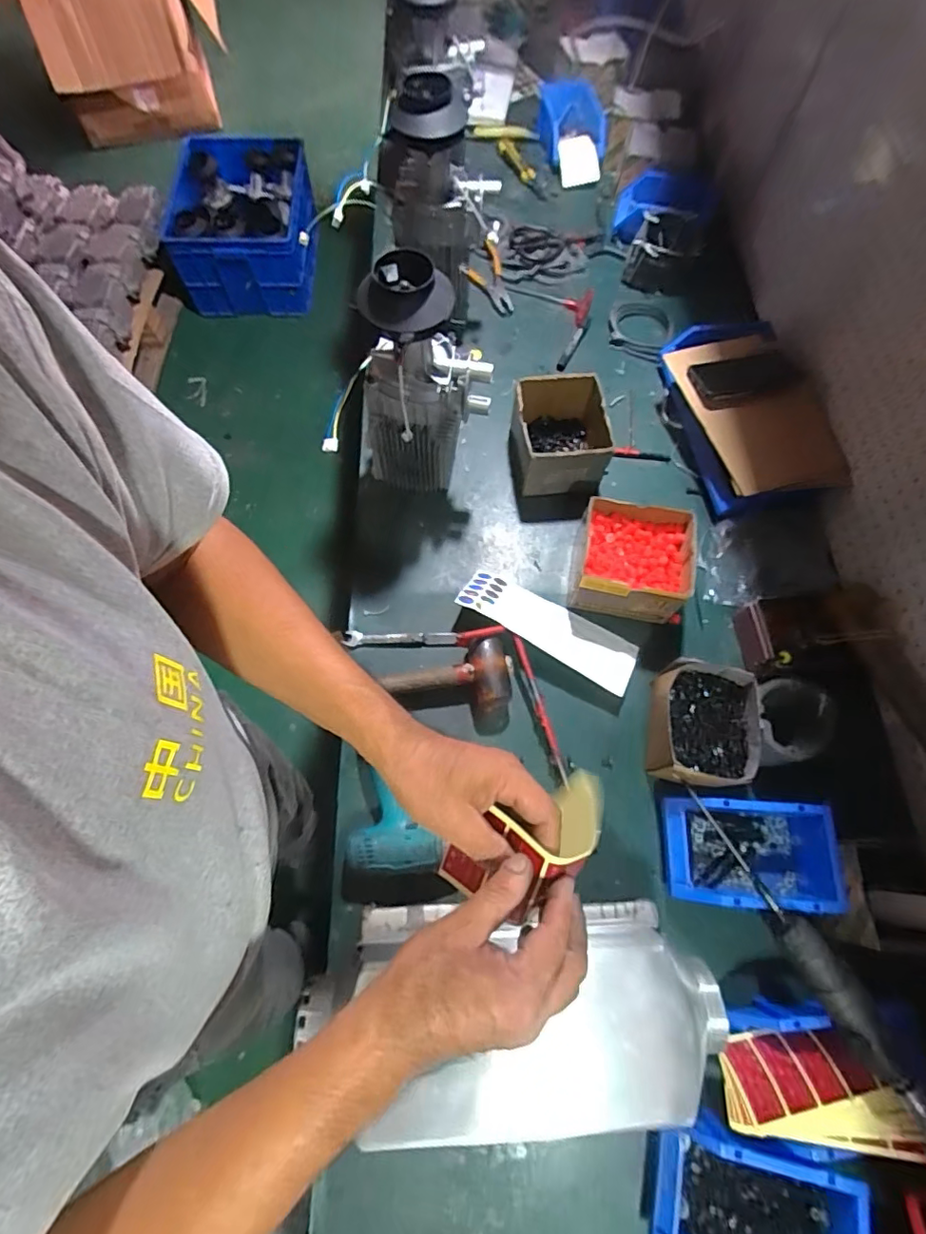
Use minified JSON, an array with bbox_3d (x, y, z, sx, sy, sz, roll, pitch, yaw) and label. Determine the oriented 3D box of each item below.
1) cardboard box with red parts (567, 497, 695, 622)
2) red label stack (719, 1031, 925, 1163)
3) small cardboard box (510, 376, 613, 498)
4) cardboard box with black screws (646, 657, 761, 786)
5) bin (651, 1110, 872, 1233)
[{"bbox_3d":[0.239,-0.080,0.766,0.151,0.096,0.143,8,69,1],"label":"cardboard box with red parts"},{"bbox_3d":[0.359,0.478,0.538,0.182,0.032,0.084,7,69,1],"label":"red label stack"},{"bbox_3d":[0.157,-0.288,0.843,0.147,0.101,0.159,-6,69,-4],"label":"small cardboard box"},{"bbox_3d":[0.303,0.144,0.689,0.128,0.083,0.151,16,69,4],"label":"cardboard box with black screws"},{"bbox_3d":[0.286,0.581,0.522,0.191,0.065,0.121,14,69,3],"label":"bin"}]

